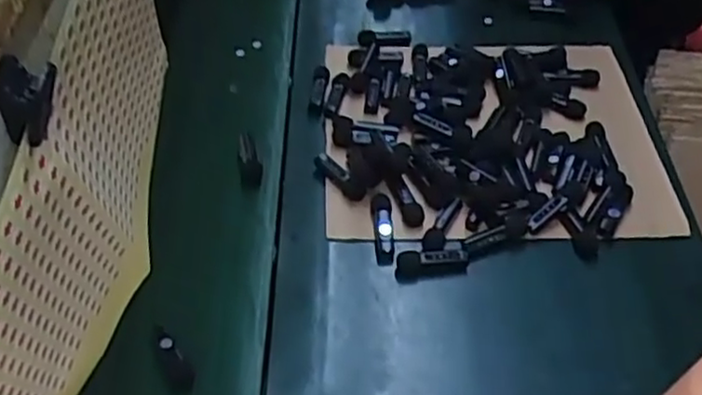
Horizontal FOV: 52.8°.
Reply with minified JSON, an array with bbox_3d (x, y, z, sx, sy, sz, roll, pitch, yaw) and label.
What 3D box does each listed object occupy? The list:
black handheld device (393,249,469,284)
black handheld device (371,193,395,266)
[{"bbox_3d":[0.075,0.062,0.650,0.066,0.019,0.023,-3,50,-1],"label":"black handheld device"},{"bbox_3d":[0.031,0.026,0.672,0.020,0.018,0.074,-3,50,-1],"label":"black handheld device"}]

